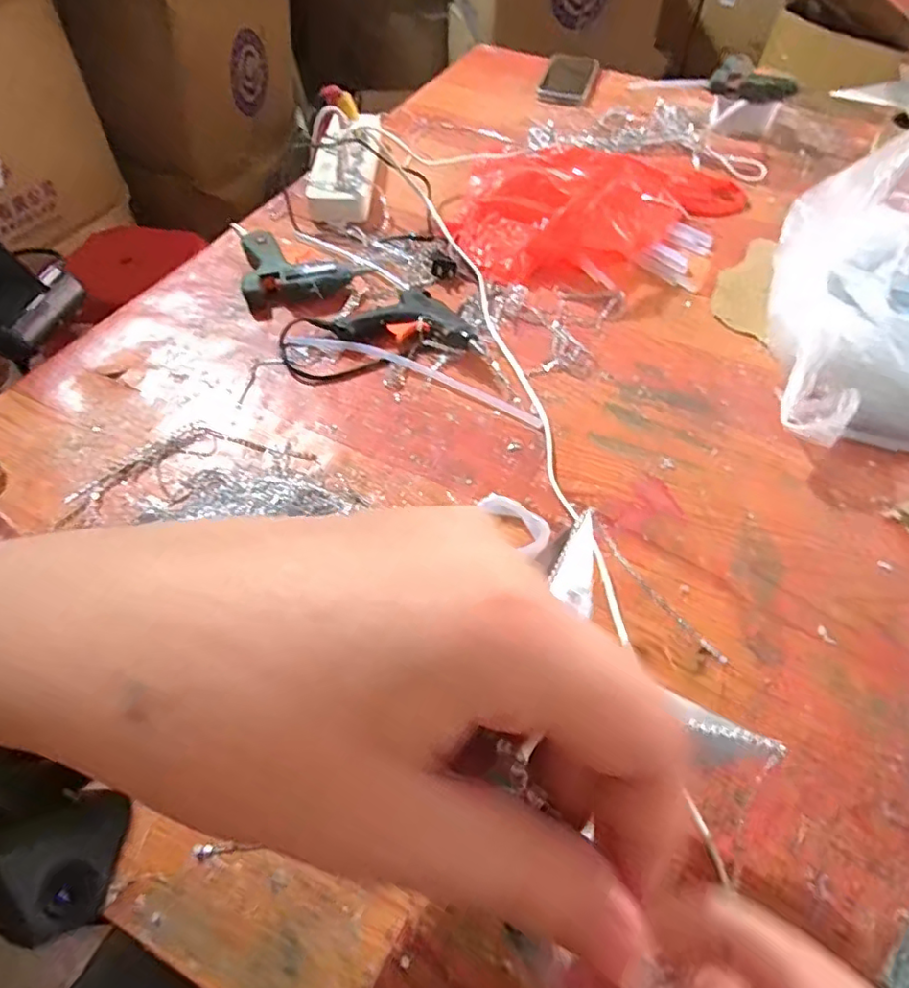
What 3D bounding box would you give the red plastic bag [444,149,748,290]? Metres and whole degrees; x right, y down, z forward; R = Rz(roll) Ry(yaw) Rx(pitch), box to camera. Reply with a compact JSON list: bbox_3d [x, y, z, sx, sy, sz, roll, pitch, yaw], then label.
[{"bbox_3d":[0.154,-0.368,0.688,0.360,0.073,0.241,-32,61,-21],"label":"red plastic bag"}]

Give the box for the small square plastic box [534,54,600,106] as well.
[{"bbox_3d":[0.179,-0.654,0.925,0.082,0.012,0.151,15,56,10],"label":"small square plastic box"}]

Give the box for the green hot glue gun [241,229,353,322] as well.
[{"bbox_3d":[-0.184,-0.248,0.627,0.105,0.025,0.126,-25,58,-17],"label":"green hot glue gun"}]

